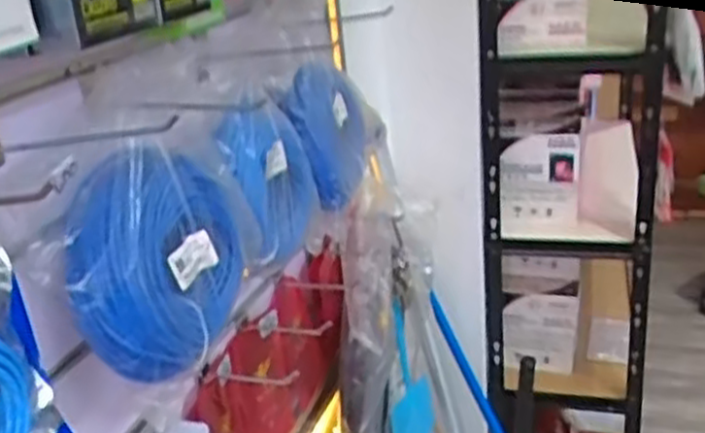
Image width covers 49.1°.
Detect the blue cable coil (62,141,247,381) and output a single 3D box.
[{"bbox_3d":[-0.149,0.027,0.608,0.059,0.158,0.163,3,23,21],"label":"blue cable coil"}]

